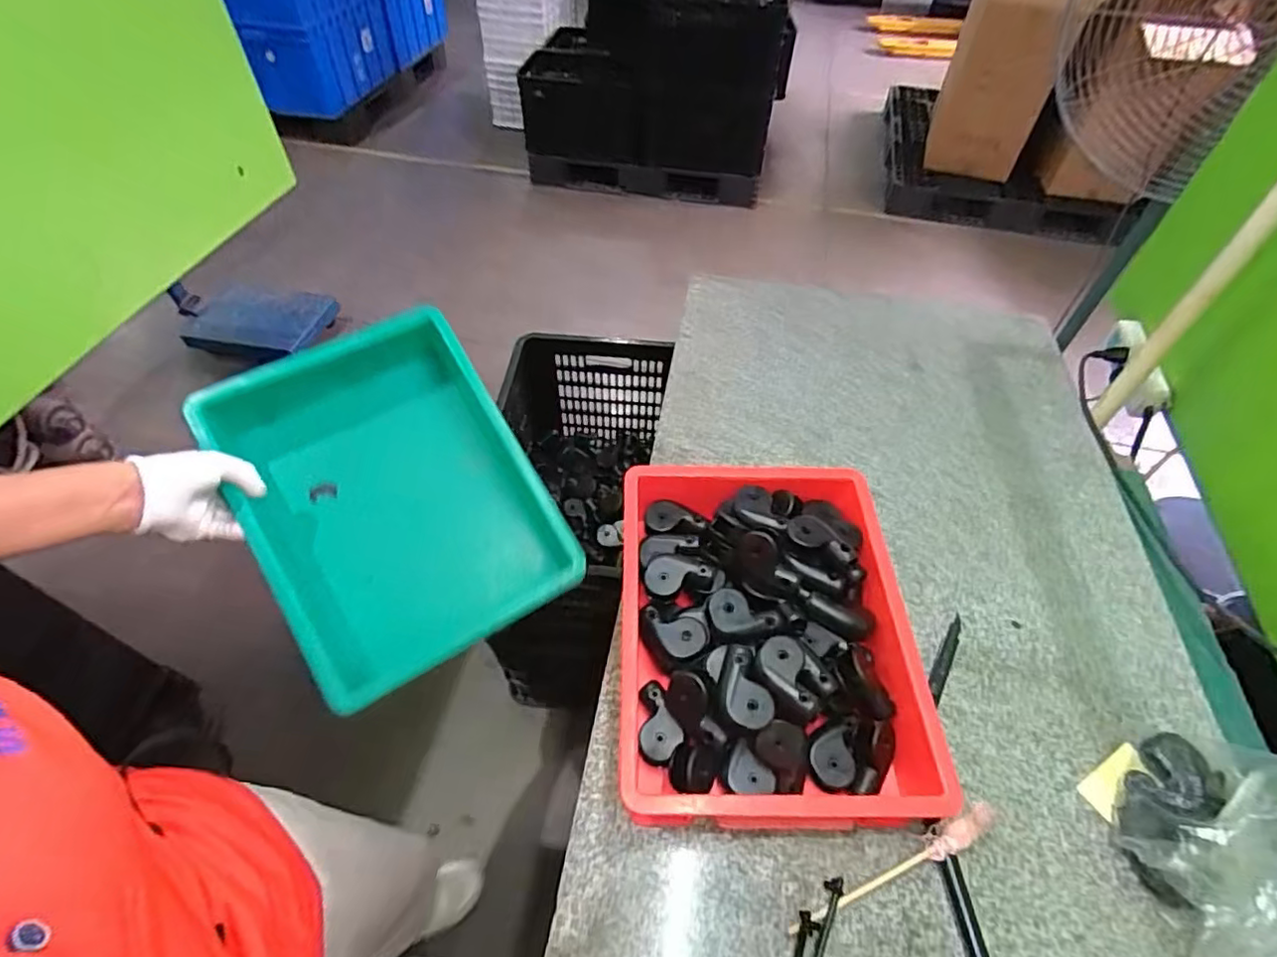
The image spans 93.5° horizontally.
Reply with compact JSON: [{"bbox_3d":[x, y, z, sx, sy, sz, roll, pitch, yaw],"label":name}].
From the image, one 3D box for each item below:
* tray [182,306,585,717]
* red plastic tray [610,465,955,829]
[{"bbox_3d":[-0.255,0.014,0.617,0.272,0.087,0.354,-29,75,-18],"label":"tray"},{"bbox_3d":[0.121,0.147,0.588,0.268,0.090,0.343,-1,52,-1],"label":"red plastic tray"}]

